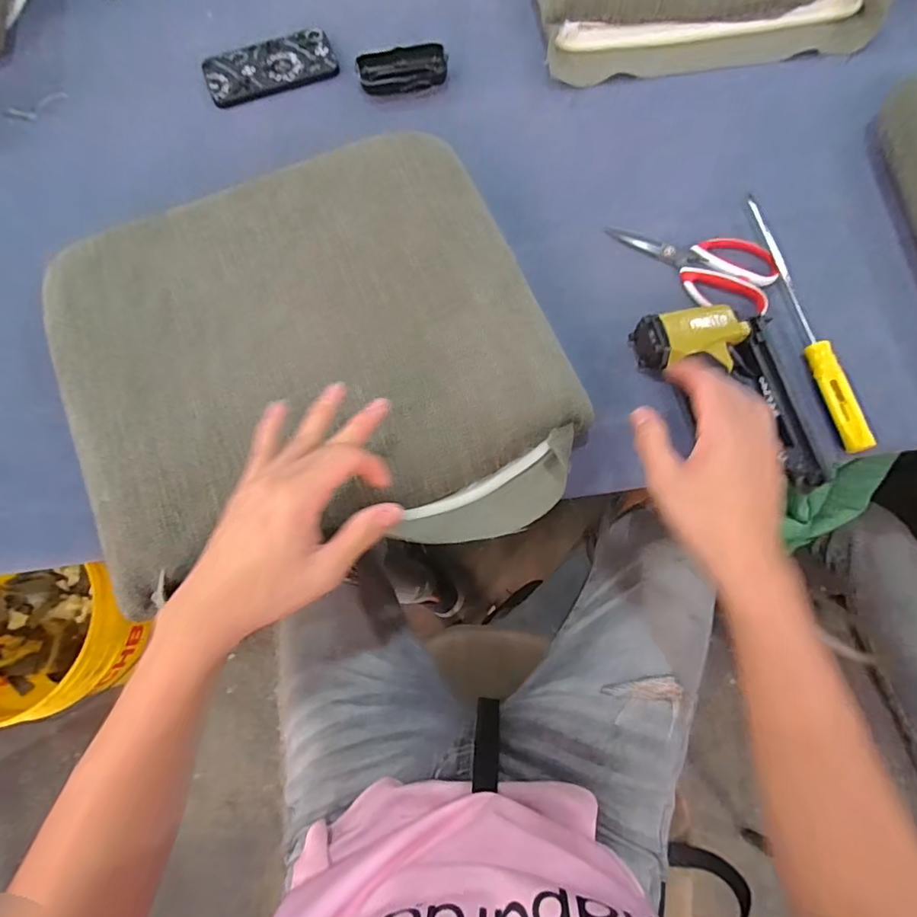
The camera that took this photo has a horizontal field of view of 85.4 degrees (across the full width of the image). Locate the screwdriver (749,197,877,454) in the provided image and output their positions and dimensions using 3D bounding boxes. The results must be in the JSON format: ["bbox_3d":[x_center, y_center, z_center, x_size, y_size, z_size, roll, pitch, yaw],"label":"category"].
[{"bbox_3d":[0.362,-0.151,0.521,0.024,0.030,0.302,-10,74,-3],"label":"screwdriver"}]

